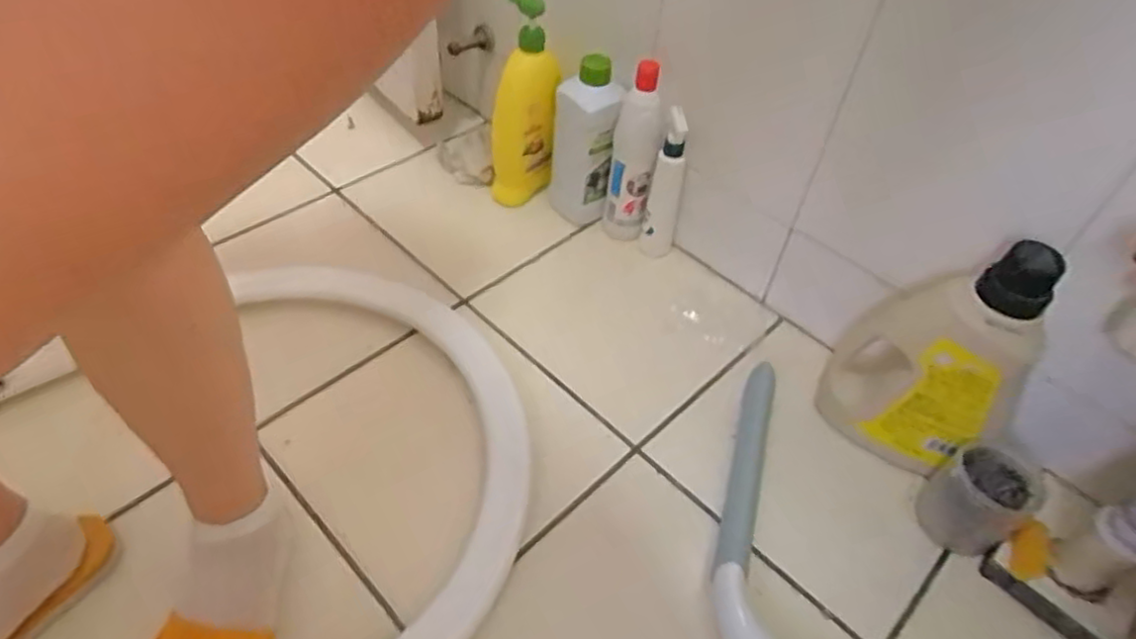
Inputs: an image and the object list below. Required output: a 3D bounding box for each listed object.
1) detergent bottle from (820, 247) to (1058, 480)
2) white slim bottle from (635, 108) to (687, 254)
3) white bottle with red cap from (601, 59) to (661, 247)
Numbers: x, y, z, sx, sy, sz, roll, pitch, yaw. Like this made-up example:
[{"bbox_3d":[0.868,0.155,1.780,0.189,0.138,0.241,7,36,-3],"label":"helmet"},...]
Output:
[{"bbox_3d":[0.360,0.043,0.686,0.088,0.270,0.179,-30,56,-28],"label":"detergent bottle"},{"bbox_3d":[0.129,-0.174,0.927,0.049,0.208,0.040,10,47,4],"label":"white slim bottle"},{"bbox_3d":[0.084,-0.215,0.925,0.065,0.247,0.056,6,47,1],"label":"white bottle with red cap"}]

